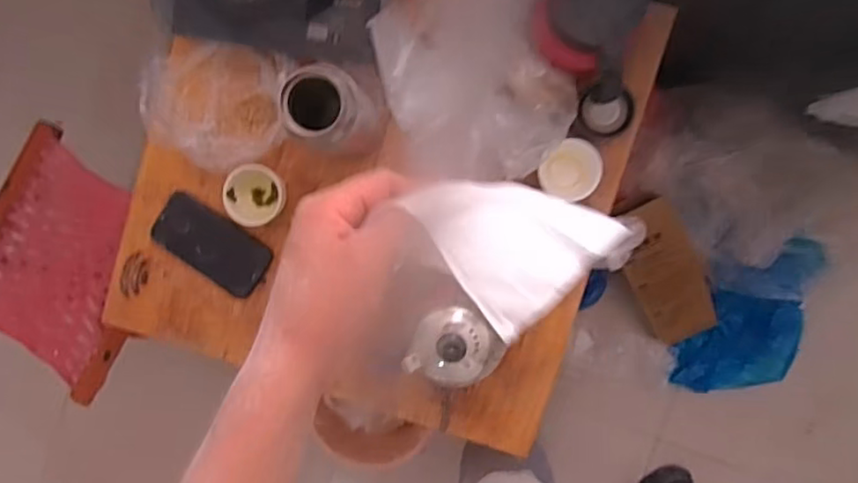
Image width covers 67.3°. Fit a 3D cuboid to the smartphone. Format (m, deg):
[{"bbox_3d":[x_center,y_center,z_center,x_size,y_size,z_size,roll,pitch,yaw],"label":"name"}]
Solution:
[{"bbox_3d":[-0.281,0.005,0.834,0.153,0.012,0.090,32,105,1],"label":"smartphone"}]

